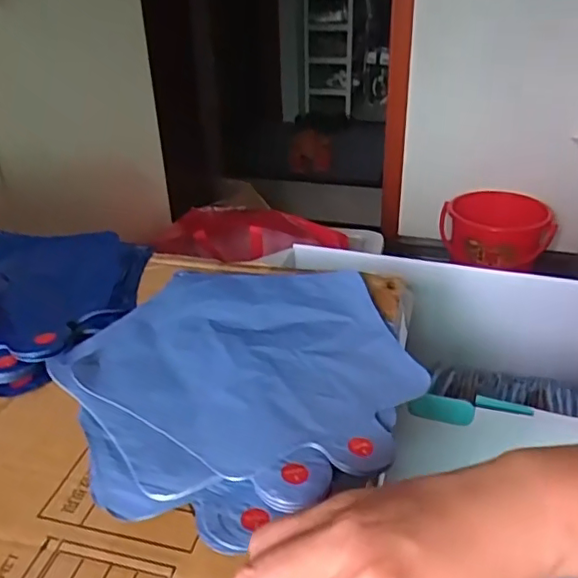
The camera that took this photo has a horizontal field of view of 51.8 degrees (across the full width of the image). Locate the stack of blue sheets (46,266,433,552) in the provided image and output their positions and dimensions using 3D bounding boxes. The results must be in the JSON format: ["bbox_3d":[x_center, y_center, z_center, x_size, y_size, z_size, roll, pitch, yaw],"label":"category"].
[{"bbox_3d":[-0.033,0.049,0.423,0.236,0.014,0.259,10,33,27],"label":"stack of blue sheets"}]

